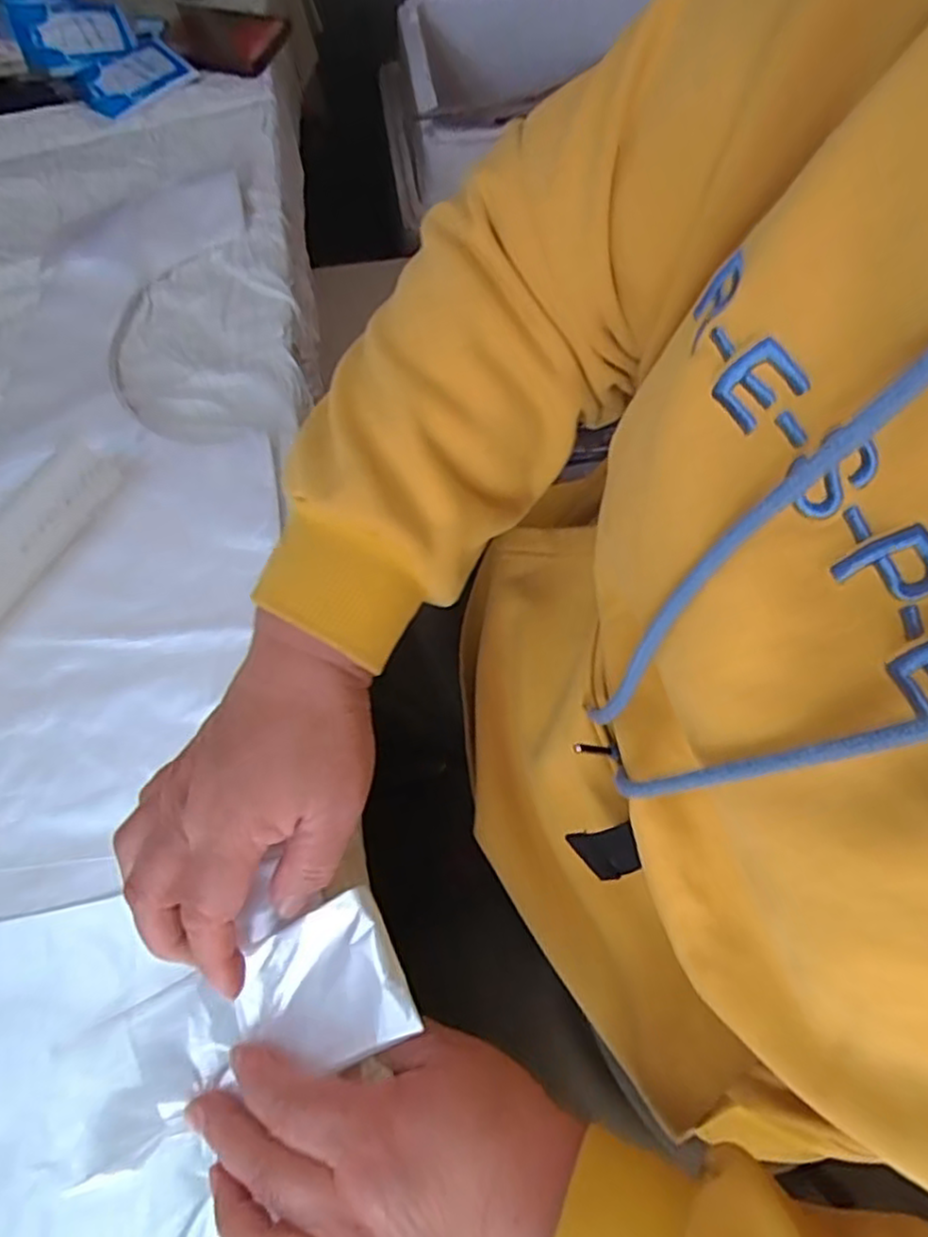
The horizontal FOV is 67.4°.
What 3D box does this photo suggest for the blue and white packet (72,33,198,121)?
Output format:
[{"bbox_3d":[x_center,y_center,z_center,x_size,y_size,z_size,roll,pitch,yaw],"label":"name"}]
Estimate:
[{"bbox_3d":[-0.283,-0.464,0.590,0.087,0.016,0.068,-43,78,-11],"label":"blue and white packet"}]

